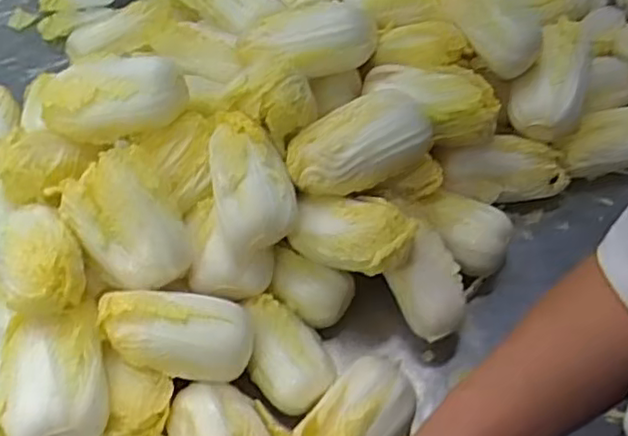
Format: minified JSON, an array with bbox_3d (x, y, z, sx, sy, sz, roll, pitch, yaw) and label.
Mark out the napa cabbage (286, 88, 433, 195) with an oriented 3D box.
[{"bbox_3d":[0.047,-0.070,0.647,0.145,0.056,0.076,-34,62,-22],"label":"napa cabbage"}]

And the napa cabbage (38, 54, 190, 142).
[{"bbox_3d":[-0.192,-0.117,0.642,0.137,0.066,0.060,2,55,1],"label":"napa cabbage"}]

